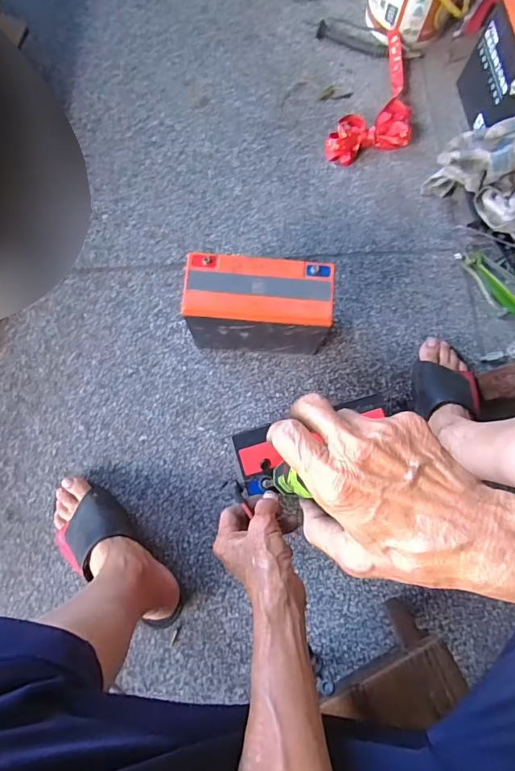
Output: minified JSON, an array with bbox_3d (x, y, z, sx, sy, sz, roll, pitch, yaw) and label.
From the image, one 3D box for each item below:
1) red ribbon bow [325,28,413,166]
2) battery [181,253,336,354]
[{"bbox_3d":[0.224,-0.480,0.779,0.119,0.038,0.257,29,79,5],"label":"red ribbon bow"},{"bbox_3d":[0.000,-0.098,0.629,0.180,0.177,0.082,4,78,-1],"label":"battery"}]

